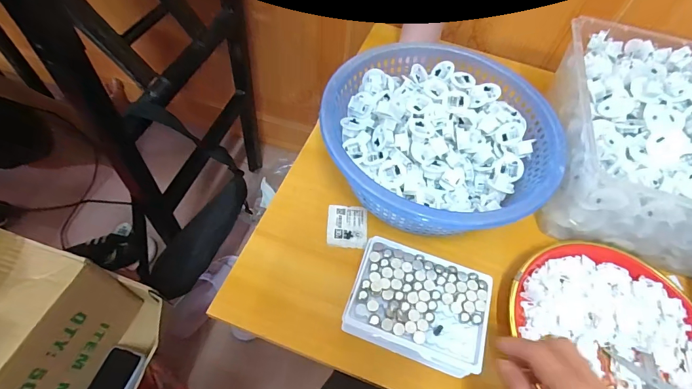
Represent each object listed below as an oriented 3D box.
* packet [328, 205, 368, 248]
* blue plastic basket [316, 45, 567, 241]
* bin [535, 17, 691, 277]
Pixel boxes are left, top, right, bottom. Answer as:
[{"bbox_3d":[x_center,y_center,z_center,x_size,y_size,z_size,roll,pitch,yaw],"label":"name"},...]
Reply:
[{"bbox_3d":[0.002,0.039,0.457,0.049,0.005,0.059,3,57,-2],"label":"packet"},{"bbox_3d":[0.108,-0.075,0.472,0.265,0.101,0.243,2,57,-3],"label":"blue plastic basket"},{"bbox_3d":[0.411,-0.062,0.460,0.288,0.133,0.282,16,58,7],"label":"bin"}]

